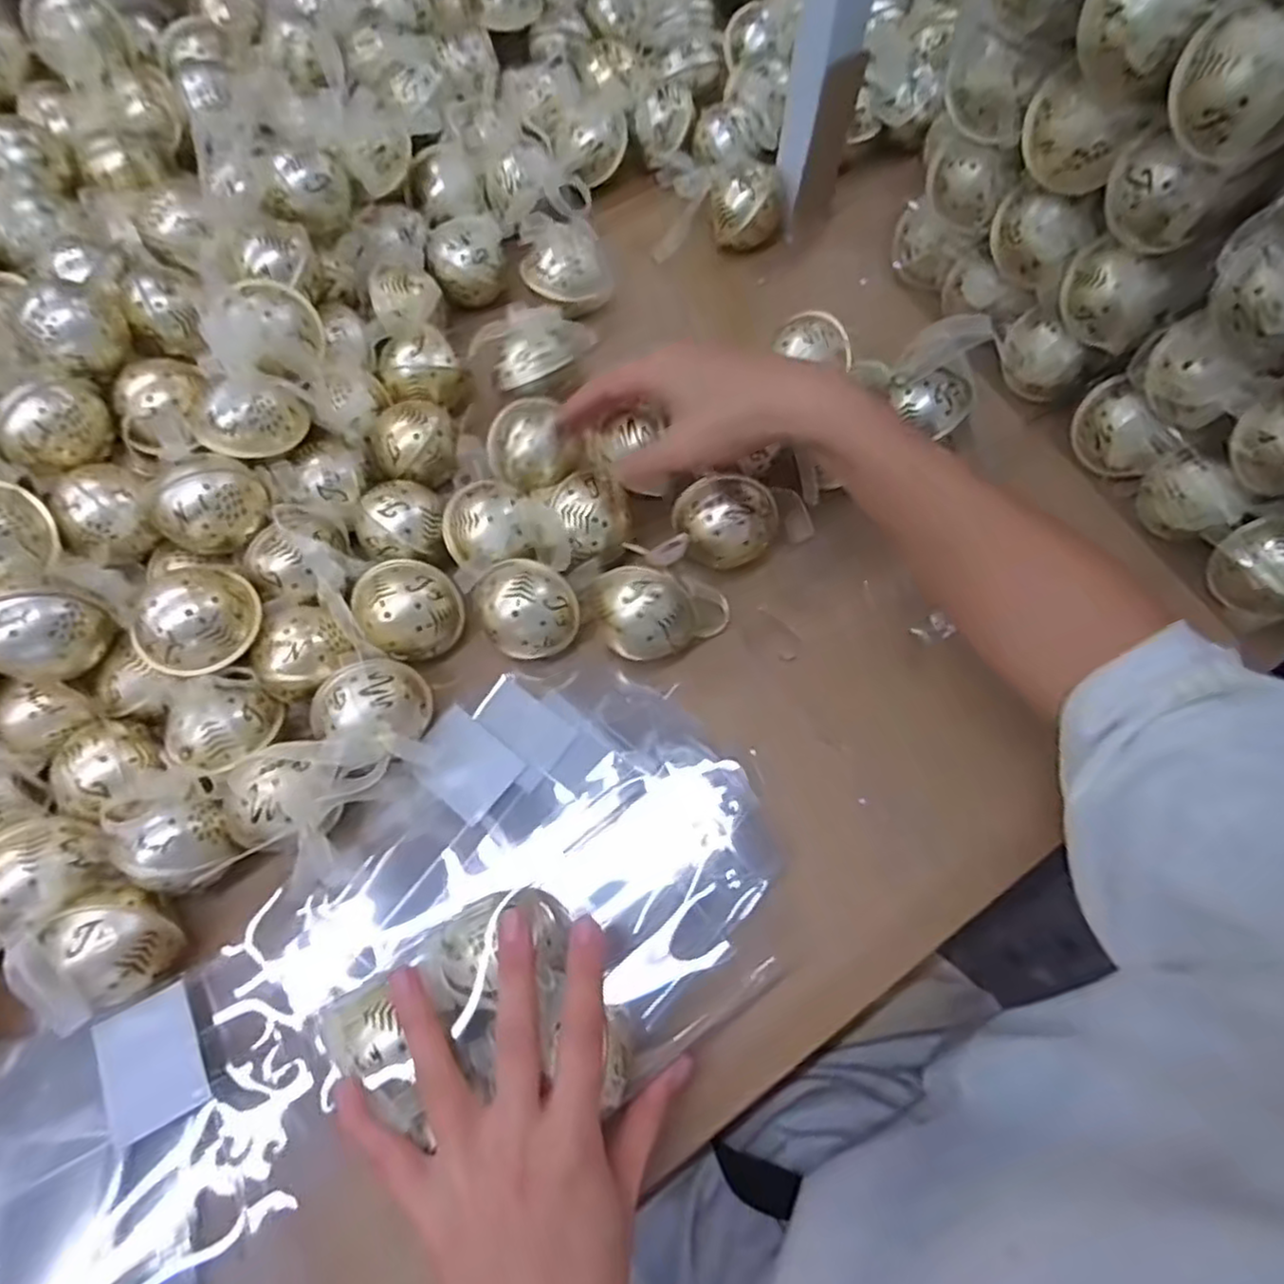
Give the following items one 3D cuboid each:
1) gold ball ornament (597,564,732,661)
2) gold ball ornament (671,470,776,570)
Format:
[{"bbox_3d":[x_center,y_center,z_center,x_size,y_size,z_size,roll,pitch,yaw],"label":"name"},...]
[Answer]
[{"bbox_3d":[0.005,-0.017,0.420,0.063,0.050,0.052,-19,69,-6],"label":"gold ball ornament"},{"bbox_3d":[0.050,-0.070,0.436,0.054,0.042,0.045,-19,69,-6],"label":"gold ball ornament"}]

